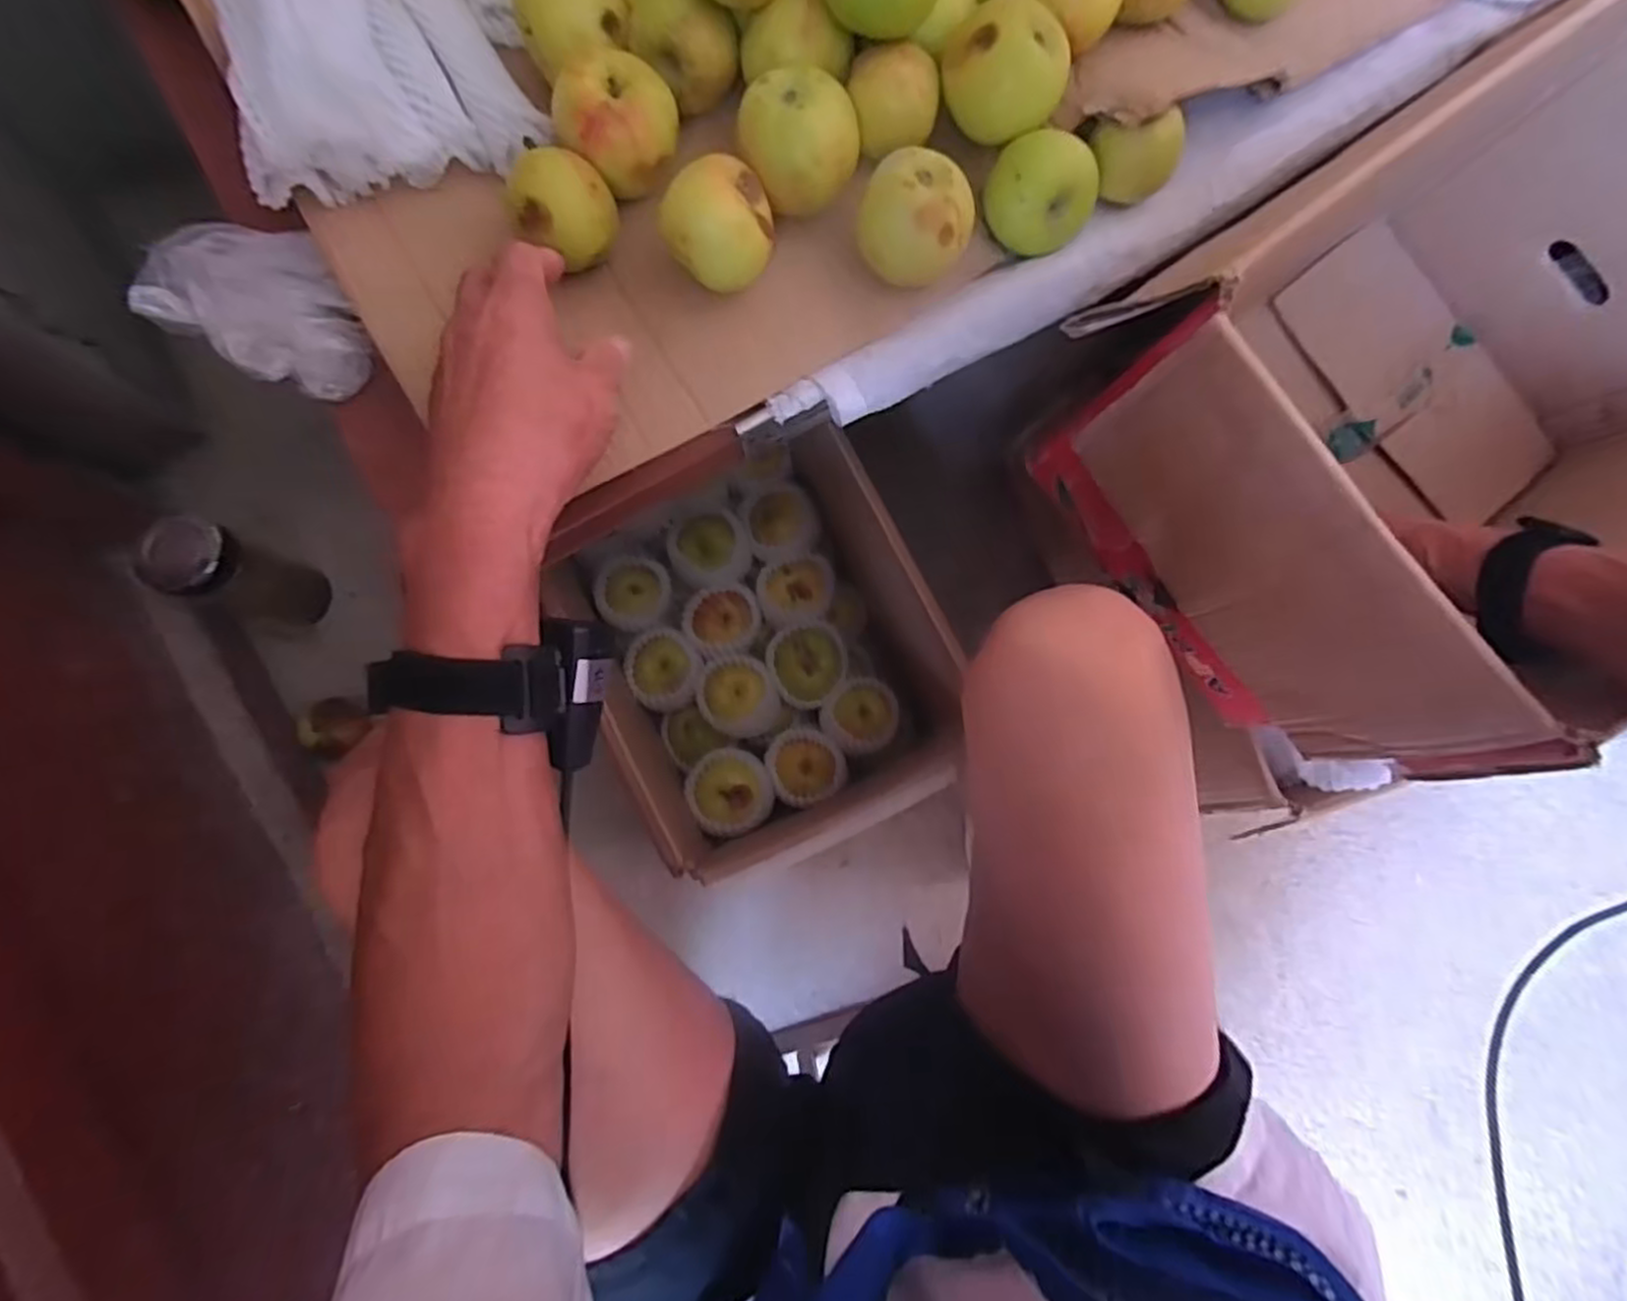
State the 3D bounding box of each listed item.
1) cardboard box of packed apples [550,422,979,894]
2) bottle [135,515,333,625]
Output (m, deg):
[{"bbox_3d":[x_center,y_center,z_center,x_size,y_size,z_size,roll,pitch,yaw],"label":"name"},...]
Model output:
[{"bbox_3d":[-0.055,-0.002,0.692,0.256,0.197,0.354,-24,86,-6],"label":"cardboard box of packed apples"},{"bbox_3d":[-0.553,-0.072,0.738,0.053,0.194,0.065,24,83,-1],"label":"bottle"}]

